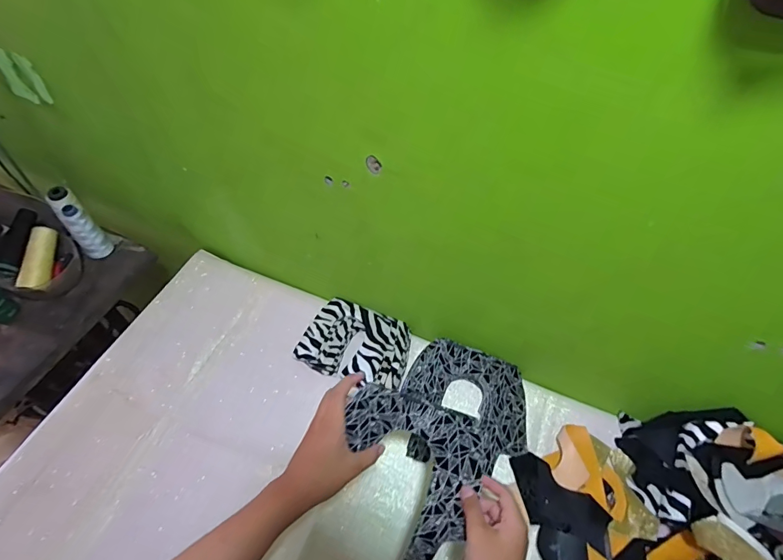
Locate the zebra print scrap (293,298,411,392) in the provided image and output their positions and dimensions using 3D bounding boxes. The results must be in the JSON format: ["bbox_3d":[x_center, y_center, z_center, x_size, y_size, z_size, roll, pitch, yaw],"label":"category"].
[{"bbox_3d":[-0.059,0.109,0.700,0.180,0.038,0.135,18,55,8],"label":"zebra print scrap"}]

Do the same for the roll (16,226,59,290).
[{"bbox_3d":[-0.596,-0.038,0.716,0.030,0.038,0.113,2,73,-4],"label":"roll"}]

